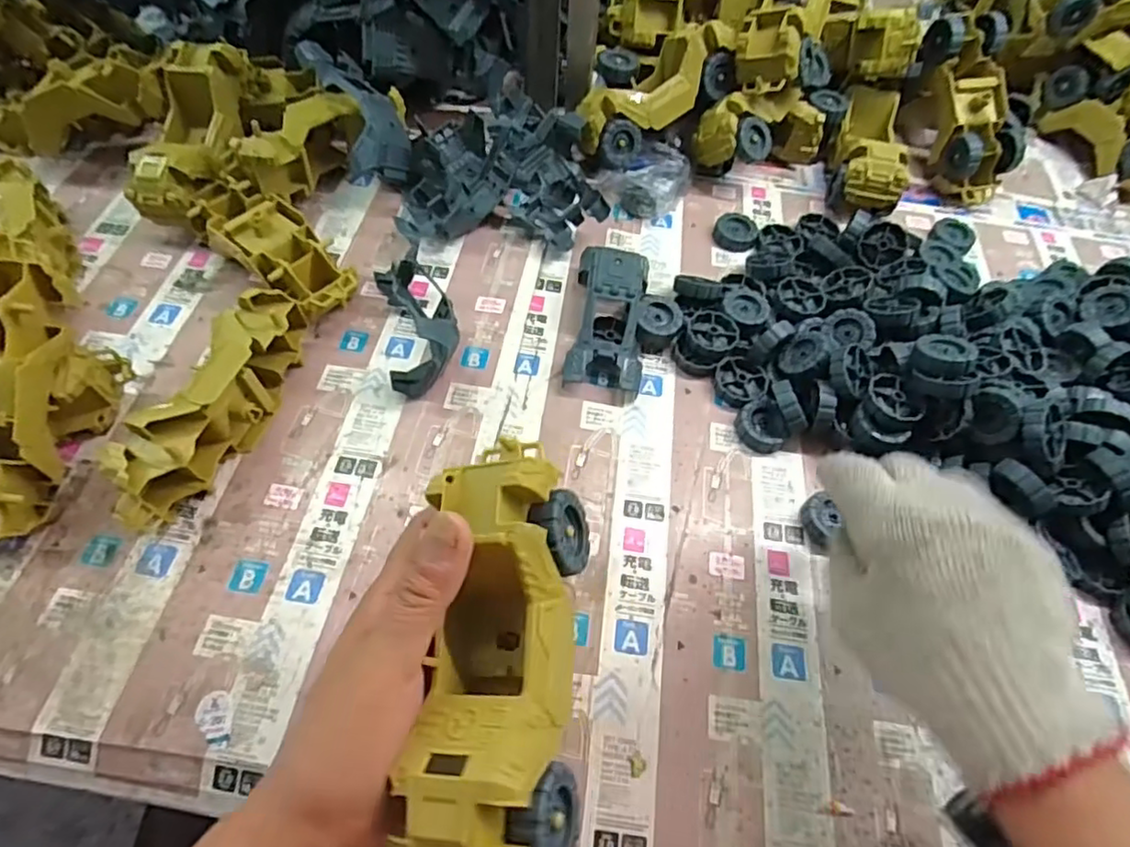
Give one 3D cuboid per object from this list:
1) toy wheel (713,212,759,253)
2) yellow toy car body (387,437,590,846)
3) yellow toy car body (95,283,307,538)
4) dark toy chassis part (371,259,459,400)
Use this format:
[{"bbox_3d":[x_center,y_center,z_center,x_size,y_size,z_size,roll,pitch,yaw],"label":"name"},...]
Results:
[{"bbox_3d":[0.154,-0.173,0.577,0.038,0.012,0.039,2,58,-3],"label":"toy wheel"},{"bbox_3d":[-0.027,0.086,0.263,0.065,0.056,0.172,3,62,0],"label":"yellow toy car body"},{"bbox_3d":[-0.228,-0.012,0.423,0.049,0.058,0.173,18,59,7],"label":"yellow toy car body"},{"bbox_3d":[-0.112,-0.086,0.475,0.053,0.055,0.132,-11,59,-11],"label":"dark toy chassis part"}]

